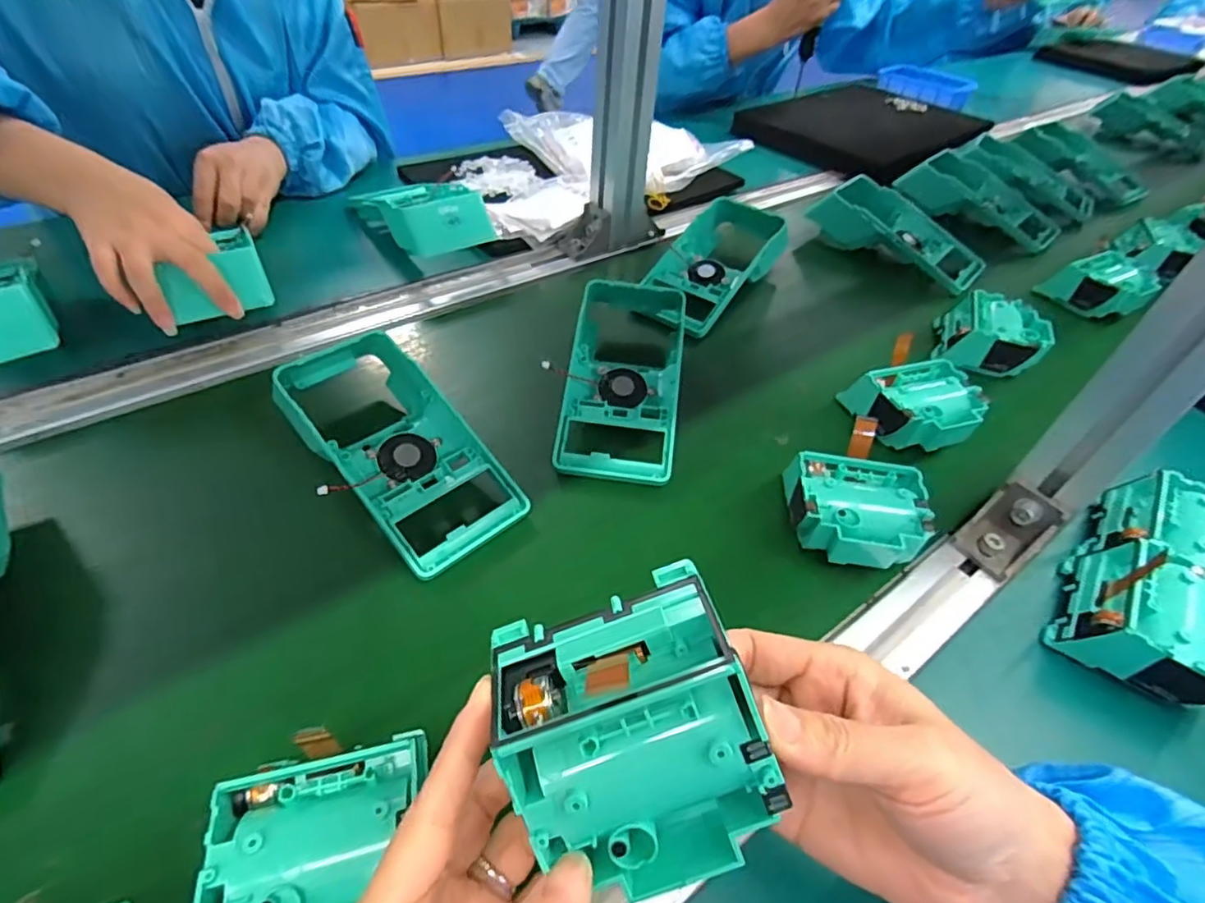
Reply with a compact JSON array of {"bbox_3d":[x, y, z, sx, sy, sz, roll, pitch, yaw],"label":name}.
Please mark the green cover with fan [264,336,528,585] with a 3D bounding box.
[{"bbox_3d":[-0.141,-0.008,0.380,0.095,0.053,0.191,-33,55,-32],"label":"green cover with fan"}]

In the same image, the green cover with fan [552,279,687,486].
[{"bbox_3d":[0.017,-0.063,0.444,0.084,0.054,0.188,6,45,2],"label":"green cover with fan"}]

